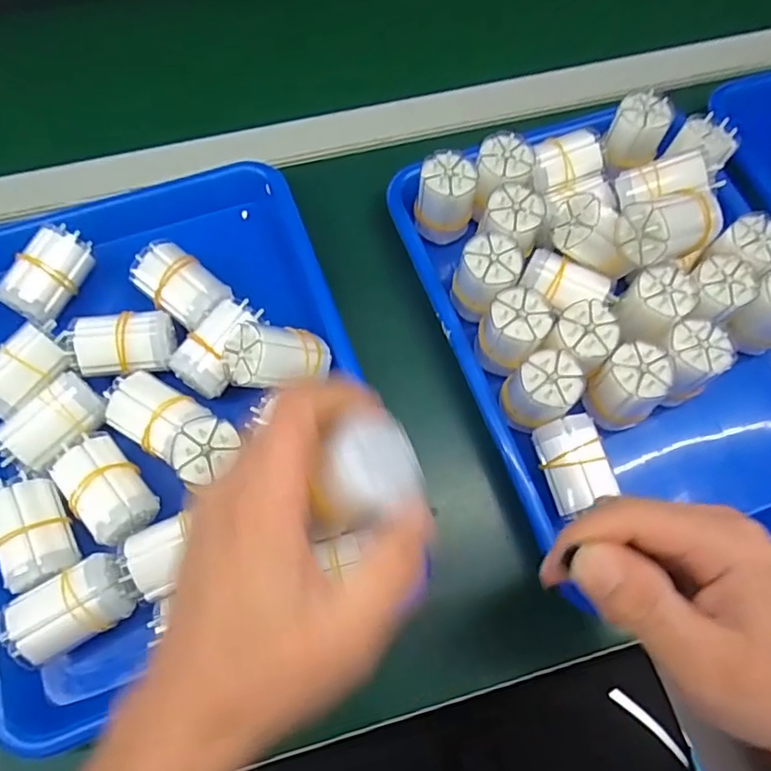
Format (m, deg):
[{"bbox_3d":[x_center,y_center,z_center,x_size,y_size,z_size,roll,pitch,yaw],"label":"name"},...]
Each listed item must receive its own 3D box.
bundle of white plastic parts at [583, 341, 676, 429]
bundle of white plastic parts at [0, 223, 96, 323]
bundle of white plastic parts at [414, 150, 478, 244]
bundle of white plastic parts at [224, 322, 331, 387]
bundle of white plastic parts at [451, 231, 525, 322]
[{"bbox_3d":[0.152,0.002,0.377,0.039,0.052,0.040,0,69,-1],"label":"bundle of white plastic parts"},{"bbox_3d":[-0.225,-0.076,0.400,0.034,0.029,0.064,27,71,9],"label":"bundle of white plastic parts"},{"bbox_3d":[0.042,-0.131,0.427,0.040,0.057,0.036,11,69,3],"label":"bundle of white plastic parts"},{"bbox_3d":[-0.066,-0.017,0.377,0.034,0.058,0.038,21,102,46],"label":"bundle of white plastic parts"},{"bbox_3d":[0.067,-0.071,0.402,0.040,0.050,0.041,0,69,-1],"label":"bundle of white plastic parts"}]

